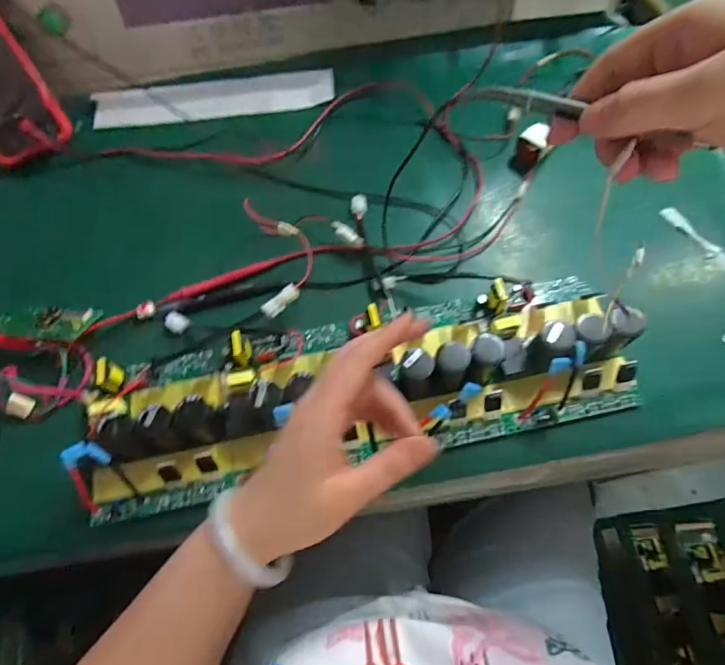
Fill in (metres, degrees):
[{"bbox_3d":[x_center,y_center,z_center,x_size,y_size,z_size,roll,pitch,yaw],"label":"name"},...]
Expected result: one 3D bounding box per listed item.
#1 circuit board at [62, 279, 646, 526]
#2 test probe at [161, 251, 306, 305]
[{"bbox_3d":[-0.005,0.034,0.396,0.483,0.047,0.157,-11,65,-3],"label":"circuit board"},{"bbox_3d":[-0.138,-0.061,0.478,0.153,0.010,0.017,-21,66,-7],"label":"test probe"}]

